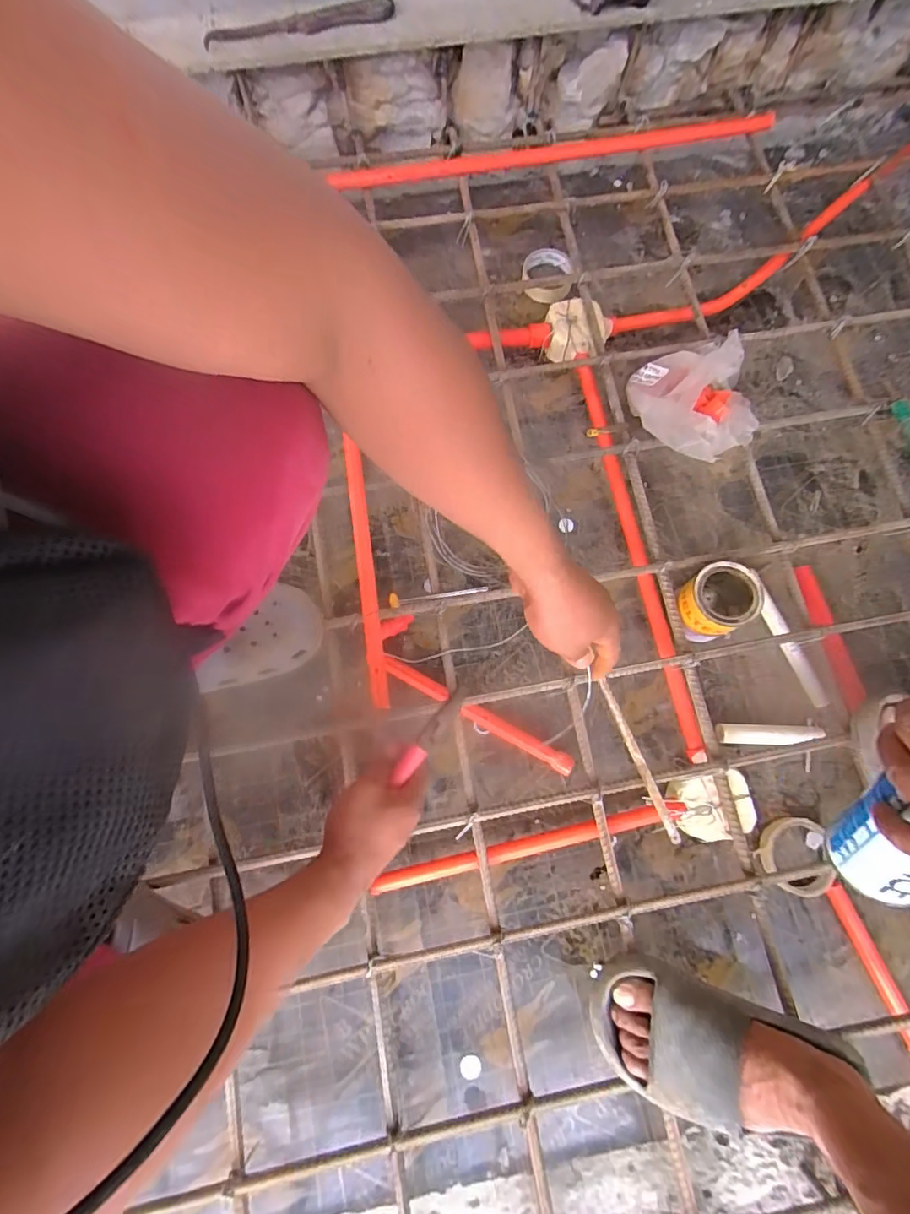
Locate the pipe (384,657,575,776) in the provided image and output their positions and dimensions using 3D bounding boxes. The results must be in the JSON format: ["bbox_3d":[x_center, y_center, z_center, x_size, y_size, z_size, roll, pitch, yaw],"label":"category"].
[{"bbox_3d":[0.029,0.144,0.680,0.278,0.024,0.023,29,77,7],"label":"pipe"}]

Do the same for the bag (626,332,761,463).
[{"bbox_3d":[0.348,-0.292,0.729,0.167,0.060,0.198,-2,76,-1],"label":"bag"}]

